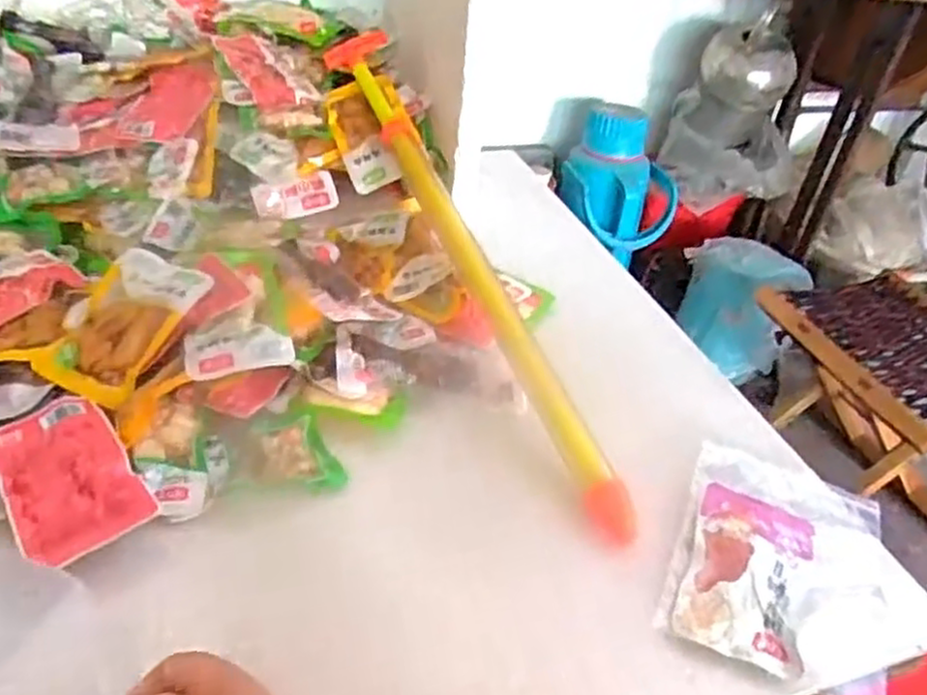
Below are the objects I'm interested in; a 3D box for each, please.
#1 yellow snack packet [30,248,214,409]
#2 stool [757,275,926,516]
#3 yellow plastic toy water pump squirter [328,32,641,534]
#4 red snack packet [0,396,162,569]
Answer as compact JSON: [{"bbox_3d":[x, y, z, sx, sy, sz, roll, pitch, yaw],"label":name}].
[{"bbox_3d":[-0.276,-0.021,0.594,0.091,0.015,0.132,20,60,8],"label":"yellow snack packet"},{"bbox_3d":[0.627,0.093,1.147,0.277,0.276,0.334,-9,41,-19],"label":"stool"},{"bbox_3d":[0.000,-0.104,0.676,0.055,0.031,0.611,-13,58,-23],"label":"yellow plastic toy water pump squirter"},{"bbox_3d":[-0.270,0.084,0.500,0.077,0.014,0.140,-23,47,-32],"label":"red snack packet"}]

